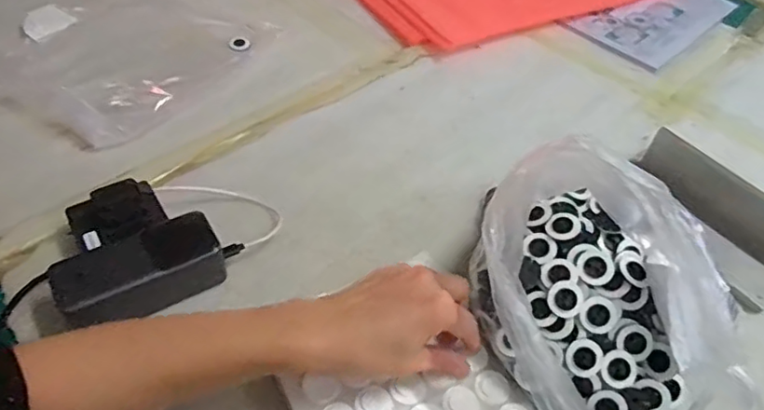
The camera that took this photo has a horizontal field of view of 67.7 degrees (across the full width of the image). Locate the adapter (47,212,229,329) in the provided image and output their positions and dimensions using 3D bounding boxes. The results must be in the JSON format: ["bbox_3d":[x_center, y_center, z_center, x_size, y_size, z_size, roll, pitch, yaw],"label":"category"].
[{"bbox_3d":[-0.203,0.059,0.487,0.131,0.051,0.064,-24,55,-24],"label":"adapter"}]

